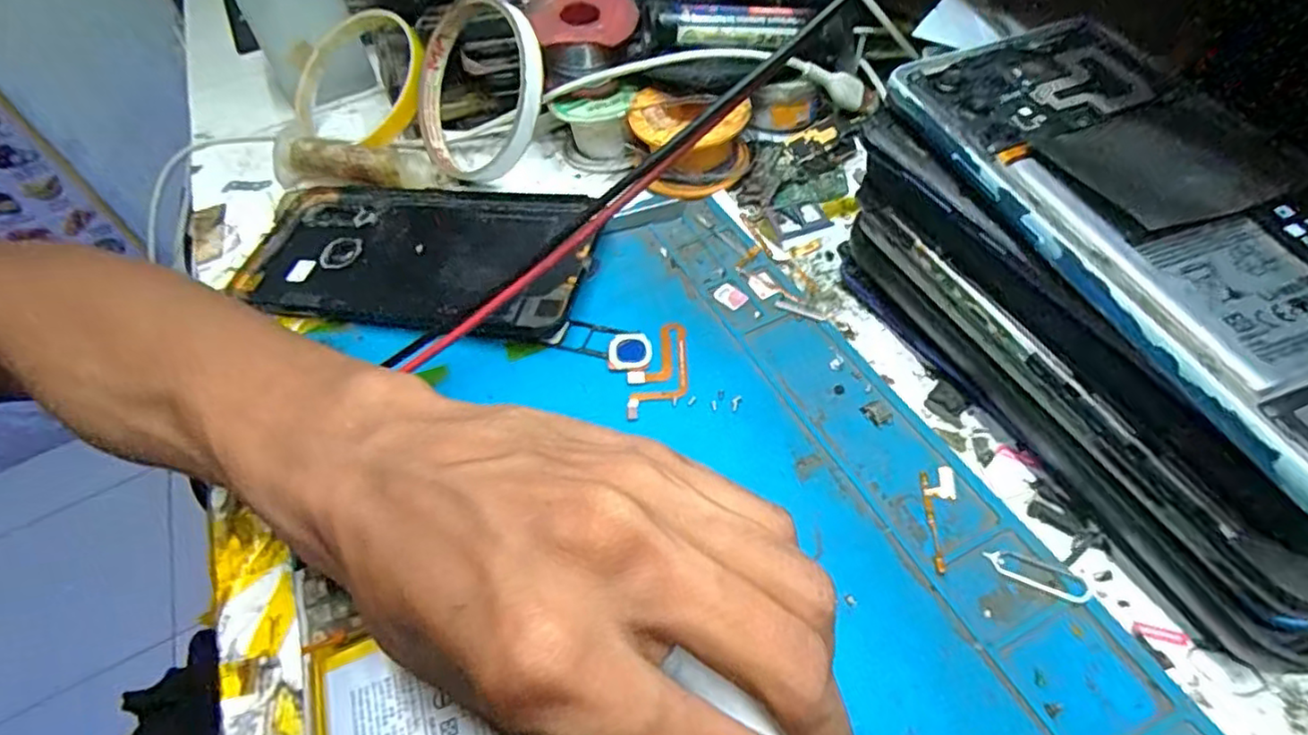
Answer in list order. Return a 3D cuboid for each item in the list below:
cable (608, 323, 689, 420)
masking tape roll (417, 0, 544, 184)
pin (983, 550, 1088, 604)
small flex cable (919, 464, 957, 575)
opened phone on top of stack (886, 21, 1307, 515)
[{"bbox_3d":[-0.001,-0.001,0.239,0.029,0.004,0.036,-12,51,-3],"label":"cable"},{"bbox_3d":[-0.087,-0.132,0.318,0.014,0.088,0.083,-10,64,-50],"label":"masking tape roll"},{"bbox_3d":[0.105,0.057,0.180,0.026,0.004,0.009,19,63,25],"label":"pin"},{"bbox_3d":[0.085,0.043,0.192,0.009,0.004,0.033,2,51,8],"label":"small flex cable"},{"bbox_3d":[0.129,-0.041,0.162,0.072,0.011,0.153,-19,52,-6],"label":"opened phone on top of stack"}]

